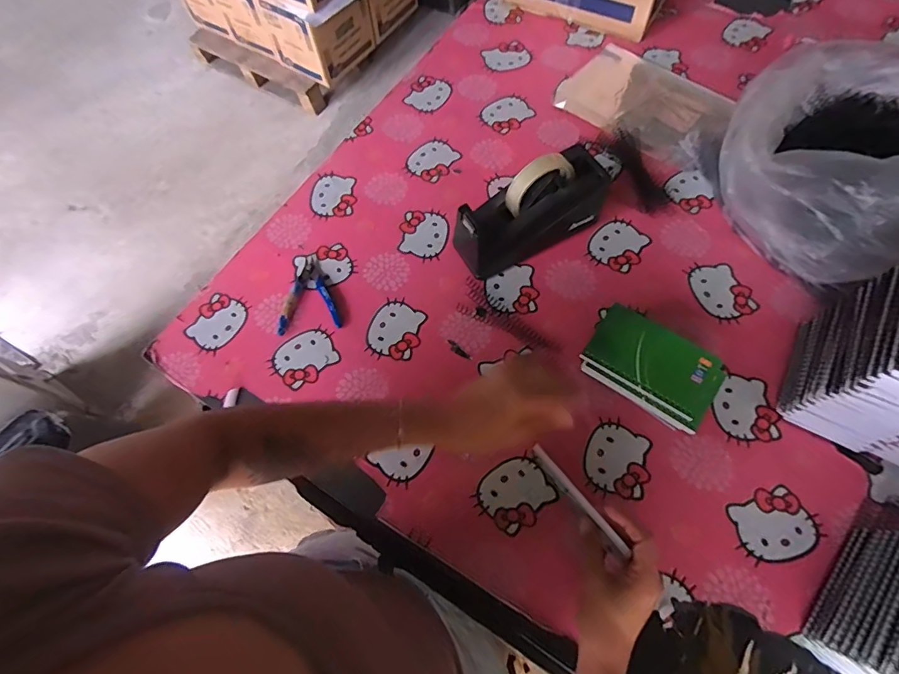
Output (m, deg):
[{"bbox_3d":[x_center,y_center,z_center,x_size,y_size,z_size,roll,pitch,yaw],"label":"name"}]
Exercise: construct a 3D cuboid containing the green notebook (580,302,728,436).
[{"bbox_3d":[0.224,0.032,0.525,0.138,0.029,0.088,35,72,17],"label":"green notebook"}]

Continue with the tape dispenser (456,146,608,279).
[{"bbox_3d":[0.109,-0.177,0.638,0.205,0.120,0.088,-26,67,-9],"label":"tape dispenser"}]

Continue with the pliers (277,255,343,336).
[{"bbox_3d":[-0.207,-0.051,0.659,0.083,0.009,0.122,-25,66,-8],"label":"pliers"}]

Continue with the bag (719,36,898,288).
[{"bbox_3d":[0.517,-0.251,0.619,0.267,0.169,0.332,39,73,18],"label":"bag"}]

